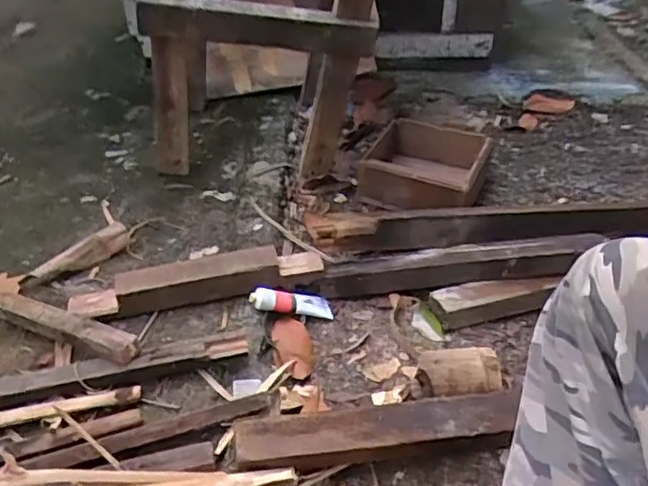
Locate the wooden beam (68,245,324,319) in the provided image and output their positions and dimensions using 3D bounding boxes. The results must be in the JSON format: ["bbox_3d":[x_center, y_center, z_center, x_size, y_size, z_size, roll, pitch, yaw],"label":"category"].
[{"bbox_3d":[-0.199,0.059,0.968,0.397,0.055,0.068,-9,41,-9],"label":"wooden beam"}]

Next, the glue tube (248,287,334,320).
[{"bbox_3d":[-0.048,0.095,0.970,0.138,0.029,0.035,12,35,-23],"label":"glue tube"}]

